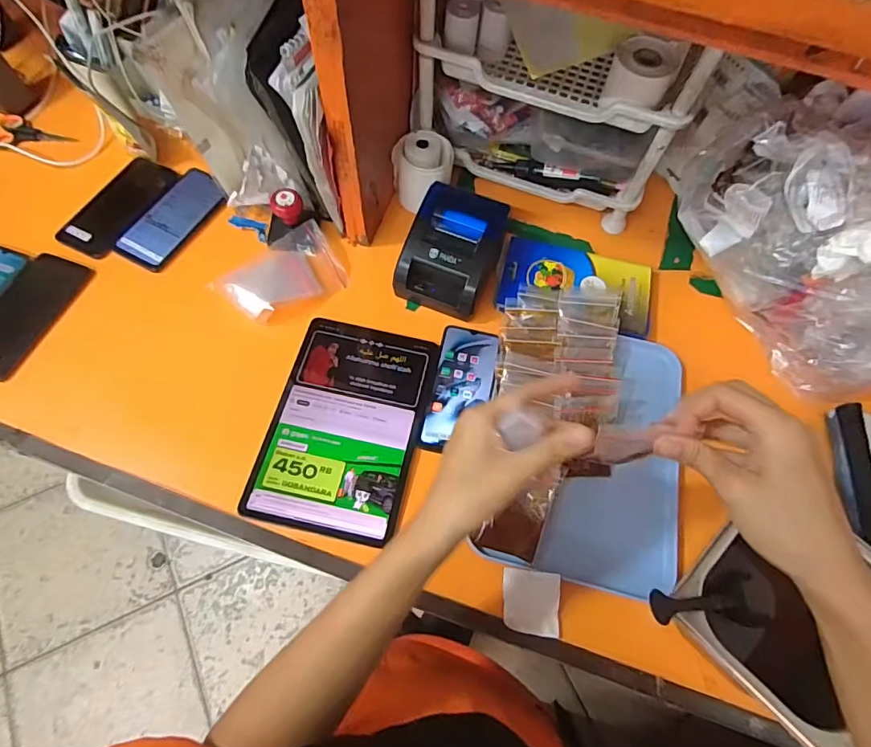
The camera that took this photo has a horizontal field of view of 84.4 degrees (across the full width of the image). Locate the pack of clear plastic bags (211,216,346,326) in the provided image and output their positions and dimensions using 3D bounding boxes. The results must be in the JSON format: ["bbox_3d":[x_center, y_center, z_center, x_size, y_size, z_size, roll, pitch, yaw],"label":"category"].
[{"bbox_3d":[-0.196,-0.127,0.612,0.145,0.028,0.088,-31,79,-21],"label":"pack of clear plastic bags"}]

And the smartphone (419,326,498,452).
[{"bbox_3d":[0.032,0.017,0.580,0.073,0.008,0.164,12,67,3],"label":"smartphone"}]

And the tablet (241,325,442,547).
[{"bbox_3d":[-0.100,0.055,0.551,0.163,0.005,0.247,13,63,2],"label":"tablet"}]

